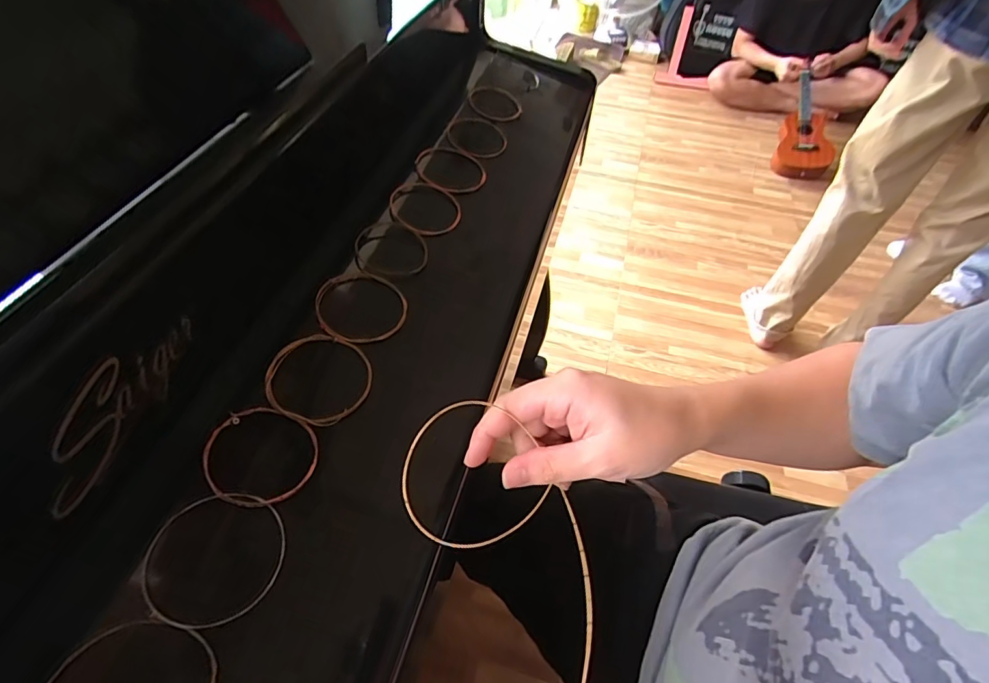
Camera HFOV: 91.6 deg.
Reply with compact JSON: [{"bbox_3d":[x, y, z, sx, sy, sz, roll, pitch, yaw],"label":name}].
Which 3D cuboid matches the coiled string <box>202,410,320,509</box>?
[{"bbox_3d":[-0.151,0.074,0.311,0.068,0.006,0.063,7,55,-10],"label":"coiled string"}]

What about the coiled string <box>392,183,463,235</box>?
[{"bbox_3d":[-0.068,-0.132,0.477,0.070,0.009,0.074,7,53,-14],"label":"coiled string"}]

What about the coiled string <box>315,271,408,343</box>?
[{"bbox_3d":[-0.108,-0.029,0.395,0.071,0.008,0.069,11,53,-15],"label":"coiled string"}]

